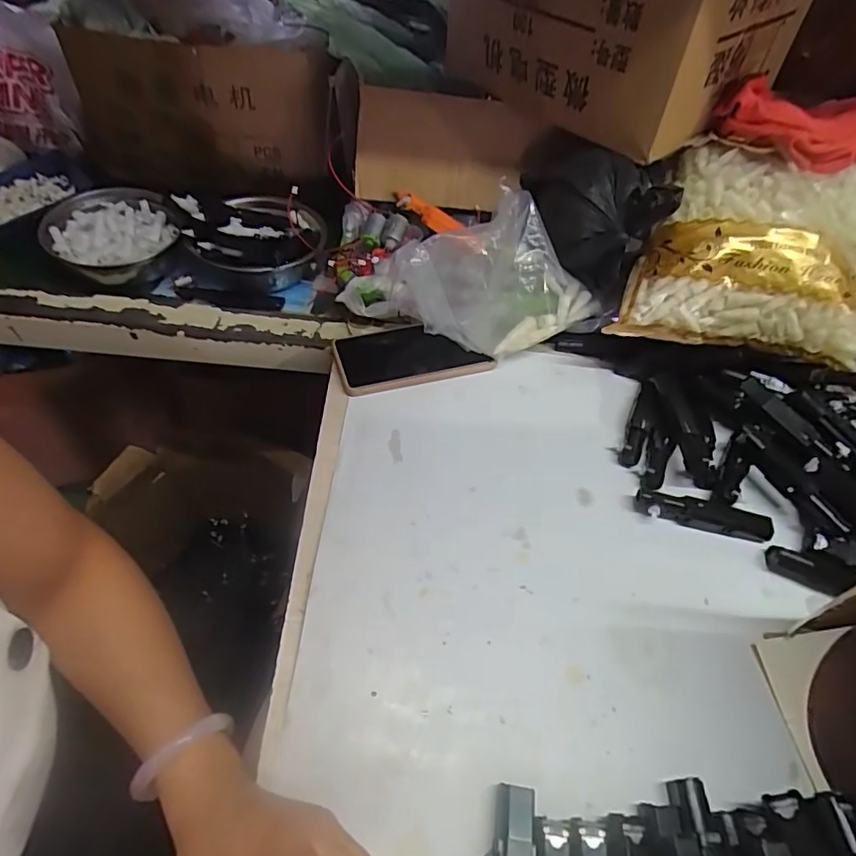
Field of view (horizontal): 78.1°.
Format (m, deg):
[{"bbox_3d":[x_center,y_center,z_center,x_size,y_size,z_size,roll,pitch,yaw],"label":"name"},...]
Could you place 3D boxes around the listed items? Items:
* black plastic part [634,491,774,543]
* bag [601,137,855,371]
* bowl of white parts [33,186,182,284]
[{"bbox_3d":[0.251,0.079,0.477,0.119,0.019,0.025,12,52,3],"label":"black plastic part"},{"bbox_3d":[0.318,-0.172,0.513,0.217,0.130,0.170,15,54,4],"label":"bag"},{"bbox_3d":[-0.358,-0.219,0.599,0.134,0.040,0.121,-15,57,-17],"label":"bowl of white parts"}]

